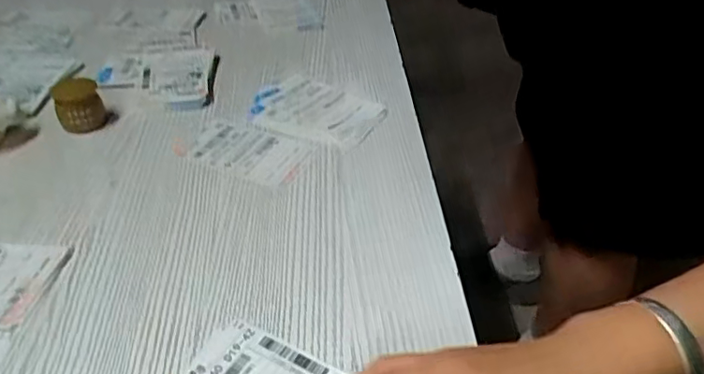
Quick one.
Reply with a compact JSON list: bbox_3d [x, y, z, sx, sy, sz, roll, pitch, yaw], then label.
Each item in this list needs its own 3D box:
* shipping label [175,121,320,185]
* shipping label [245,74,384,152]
[{"bbox_3d":[-0.110,-0.039,0.566,0.132,0.004,0.072,12,40,15],"label":"shipping label"},{"bbox_3d":[-0.039,-0.086,0.620,0.137,0.009,0.103,19,45,19],"label":"shipping label"}]

